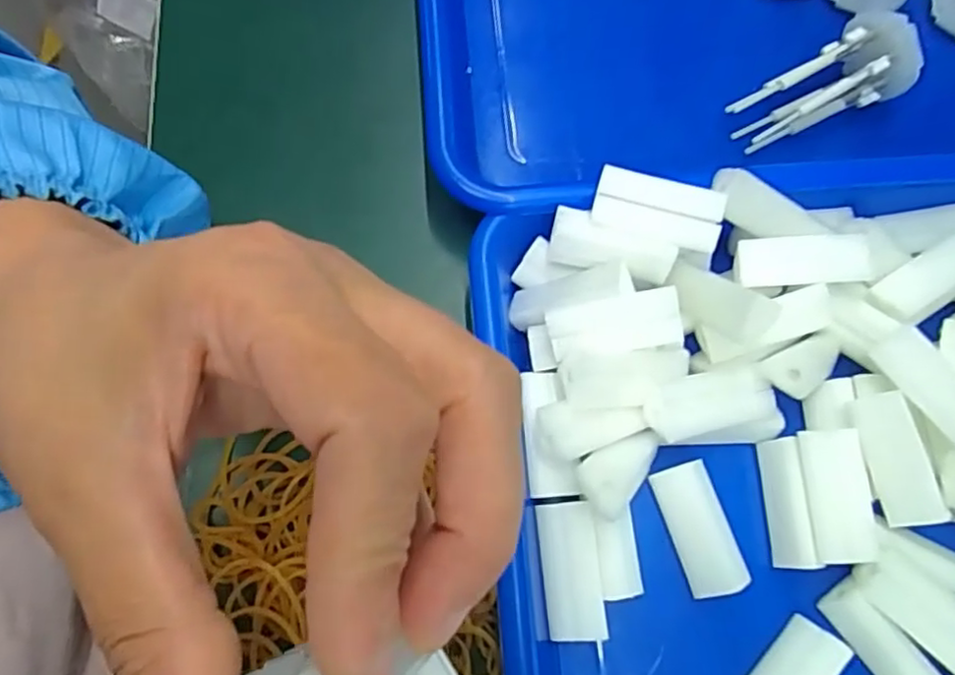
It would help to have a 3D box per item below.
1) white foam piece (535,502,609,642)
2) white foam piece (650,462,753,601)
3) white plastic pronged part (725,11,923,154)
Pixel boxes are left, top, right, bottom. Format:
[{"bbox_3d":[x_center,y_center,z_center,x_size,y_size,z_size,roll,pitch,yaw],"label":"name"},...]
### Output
[{"bbox_3d":[0.032,0.081,0.228,0.019,0.009,0.045,-5,74,-3],"label":"white foam piece"},{"bbox_3d":[0.080,0.069,0.235,0.019,0.008,0.045,-17,75,-7],"label":"white foam piece"},{"bbox_3d":[0.147,-0.108,0.283,0.074,0.026,0.031,-26,75,16],"label":"white plastic pronged part"}]

